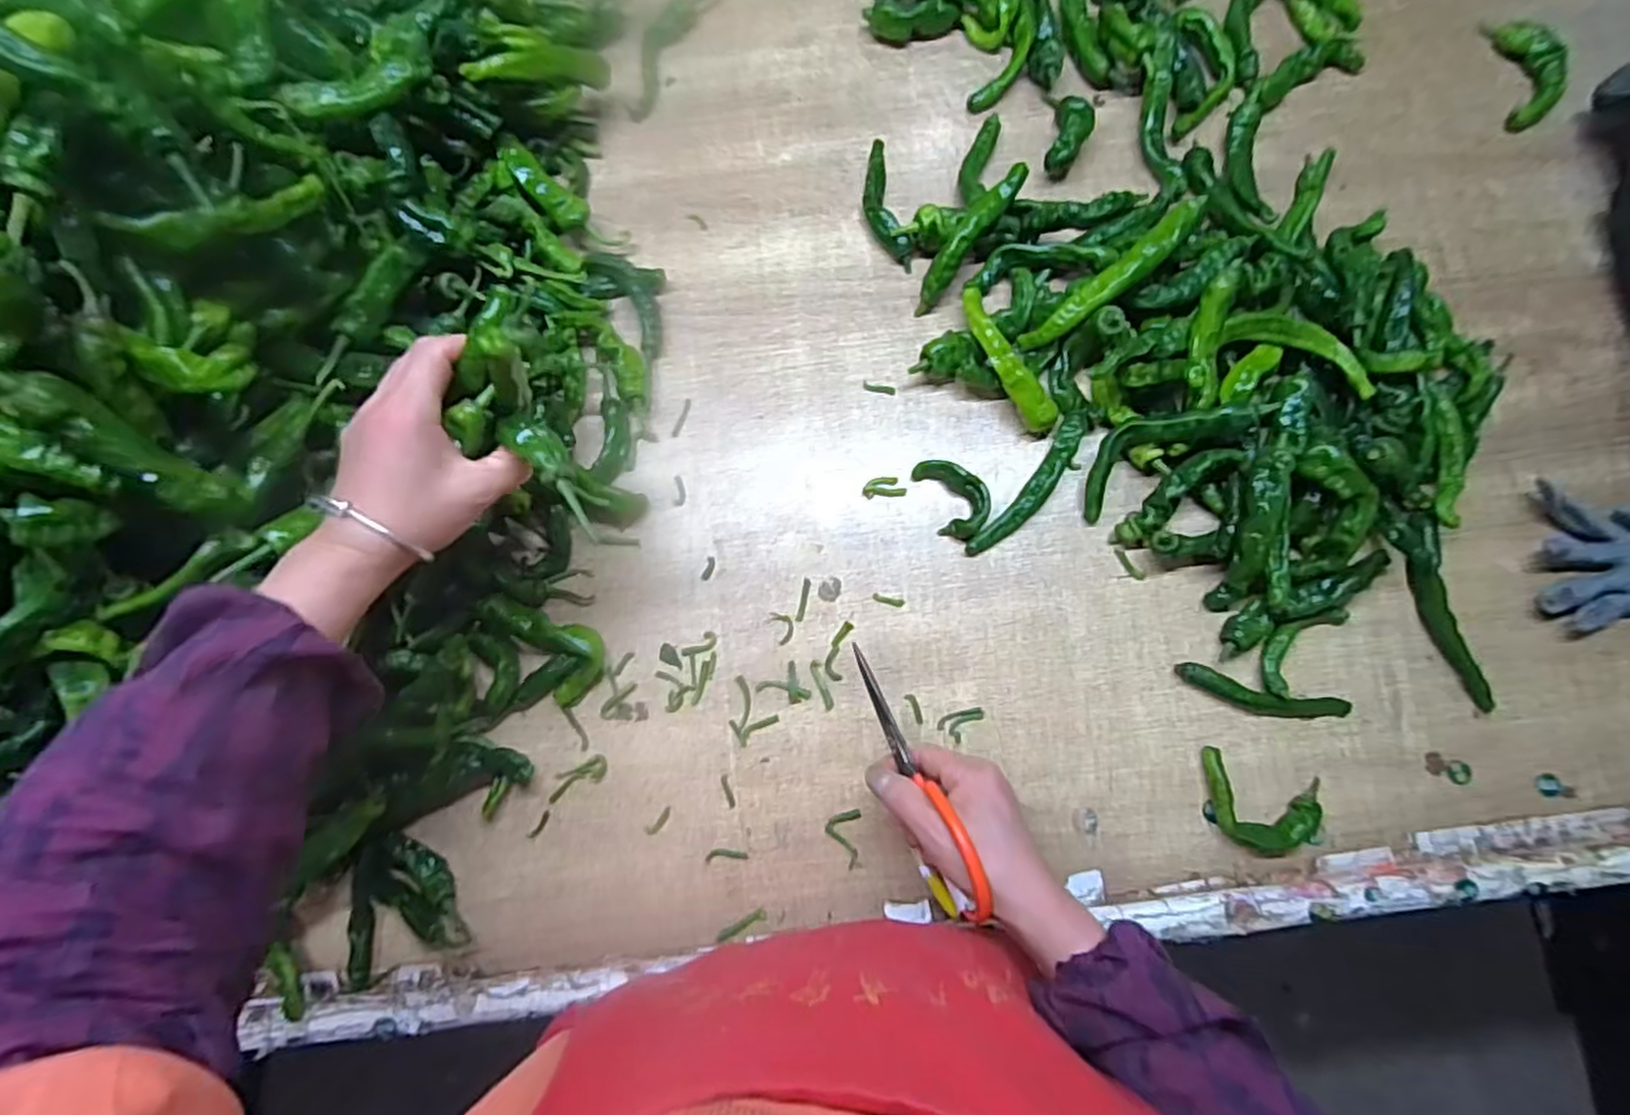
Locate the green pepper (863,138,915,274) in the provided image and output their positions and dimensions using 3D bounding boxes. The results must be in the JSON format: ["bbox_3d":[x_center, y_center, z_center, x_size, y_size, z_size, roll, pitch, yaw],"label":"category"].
[{"bbox_3d":[0.055,-0.299,0.615,0.031,0.022,0.121,-12,79,-2],"label":"green pepper"}]

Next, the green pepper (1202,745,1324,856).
[{"bbox_3d":[0.315,0.176,0.519,0.084,0.024,0.058,19,80,4],"label":"green pepper"}]

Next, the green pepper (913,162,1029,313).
[{"bbox_3d":[0.121,-0.252,0.581,0.023,0.031,0.129,39,97,7],"label":"green pepper"}]

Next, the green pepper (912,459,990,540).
[{"bbox_3d":[0.107,-0.048,0.565,0.041,0.019,0.068,-22,80,-4],"label":"green pepper"}]

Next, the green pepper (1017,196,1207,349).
[{"bbox_3d":[0.222,-0.208,0.550,0.149,0.027,0.025,-40,81,10],"label":"green pepper"}]

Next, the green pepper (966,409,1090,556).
[{"bbox_3d":[0.168,-0.053,0.564,0.029,0.019,0.136,37,82,7],"label":"green pepper"}]

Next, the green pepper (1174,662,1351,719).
[{"bbox_3d":[0.326,0.101,0.532,0.124,0.021,0.024,13,79,3],"label":"green pepper"}]

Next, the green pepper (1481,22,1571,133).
[{"bbox_3d":[0.608,-0.412,0.621,0.052,0.019,0.101,-2,79,0],"label":"green pepper"}]

